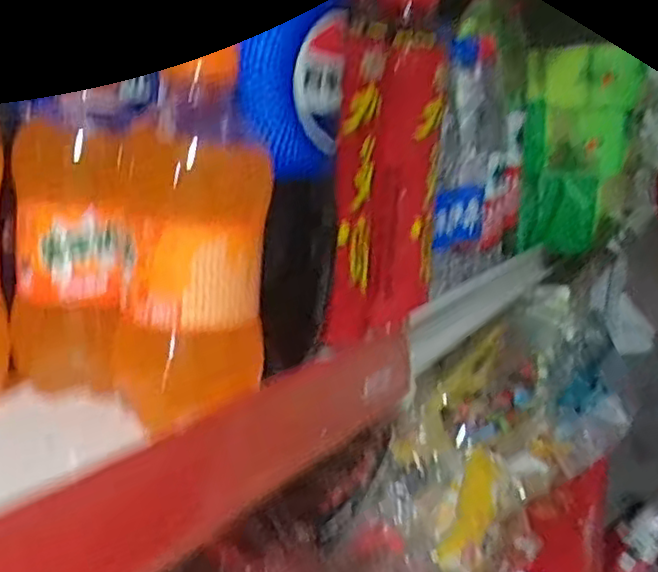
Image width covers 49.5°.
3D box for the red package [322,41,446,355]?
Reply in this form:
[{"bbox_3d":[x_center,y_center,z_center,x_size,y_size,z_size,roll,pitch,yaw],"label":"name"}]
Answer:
[{"bbox_3d":[0.037,-0.061,0.442,0.034,0.178,0.091,8,12,22],"label":"red package"}]

